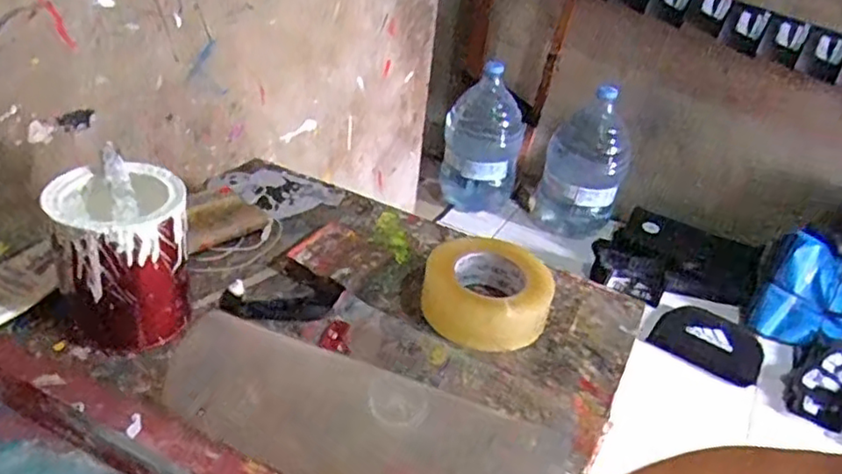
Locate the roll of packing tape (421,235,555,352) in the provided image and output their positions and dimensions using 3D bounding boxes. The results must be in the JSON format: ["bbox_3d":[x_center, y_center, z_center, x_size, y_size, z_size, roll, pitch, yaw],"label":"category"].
[{"bbox_3d":[0.072,0.056,0.688,0.131,0.056,0.119,15,34,9],"label":"roll of packing tape"}]

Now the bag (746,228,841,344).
[{"bbox_3d":[1.078,0.182,1.672,0.348,0.281,0.042,27,-3,11],"label":"bag"}]

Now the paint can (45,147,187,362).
[{"bbox_3d":[-0.267,0.016,0.586,0.105,0.142,0.104,29,39,28],"label":"paint can"}]

